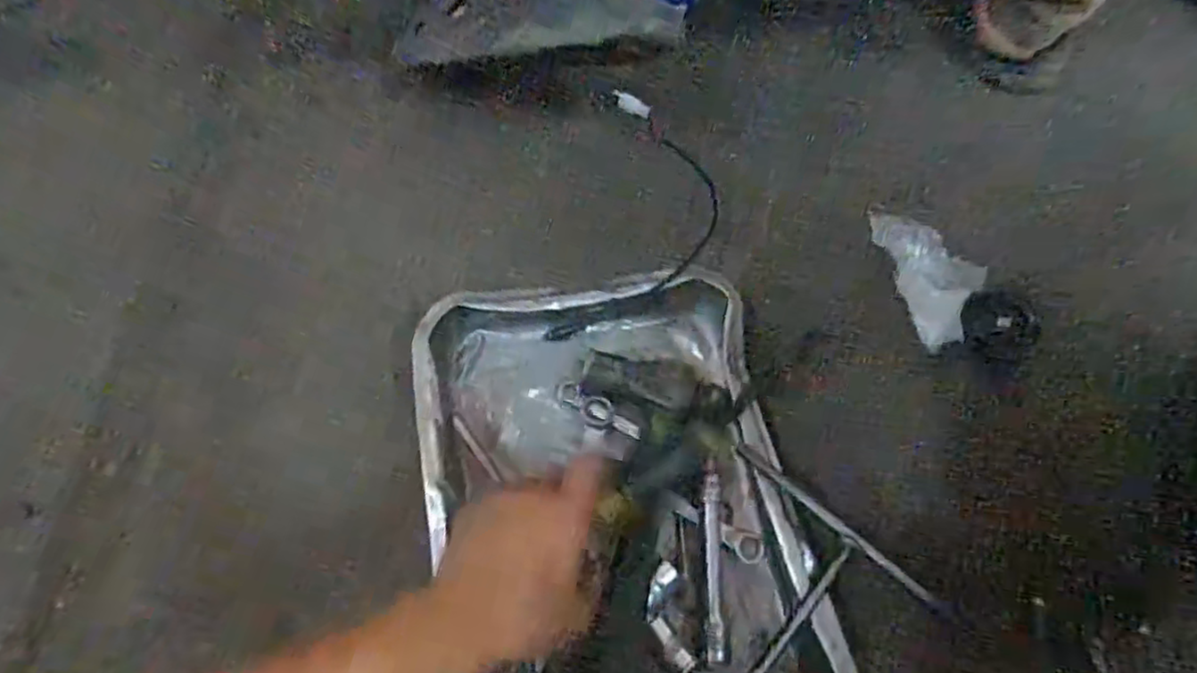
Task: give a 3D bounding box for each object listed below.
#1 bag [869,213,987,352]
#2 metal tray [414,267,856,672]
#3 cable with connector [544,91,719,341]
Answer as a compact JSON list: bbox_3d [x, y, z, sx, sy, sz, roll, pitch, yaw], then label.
[{"bbox_3d":[0.293,-0.057,0.601,0.070,0.013,0.131,-21,64,11],"label":"bag"},{"bbox_3d":[0.007,0.124,0.488,0.268,0.055,0.344,-8,65,-8],"label":"metal tray"},{"bbox_3d":[0.040,-0.099,0.588,0.114,0.044,0.240,13,64,3],"label":"cable with connector"}]

